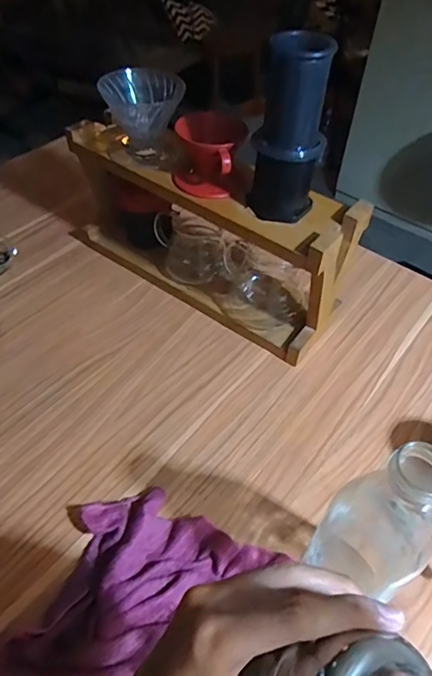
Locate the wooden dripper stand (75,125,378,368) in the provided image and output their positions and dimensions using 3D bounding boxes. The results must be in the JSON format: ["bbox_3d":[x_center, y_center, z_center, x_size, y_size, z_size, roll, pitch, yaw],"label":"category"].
[{"bbox_3d":[-0.023,-0.154,0.728,0.441,0.218,0.117,28,54,20],"label":"wooden dripper stand"}]

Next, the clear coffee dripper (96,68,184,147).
[{"bbox_3d":[-0.096,-0.317,0.673,0.103,0.079,0.089,-34,59,-27],"label":"clear coffee dripper"}]

